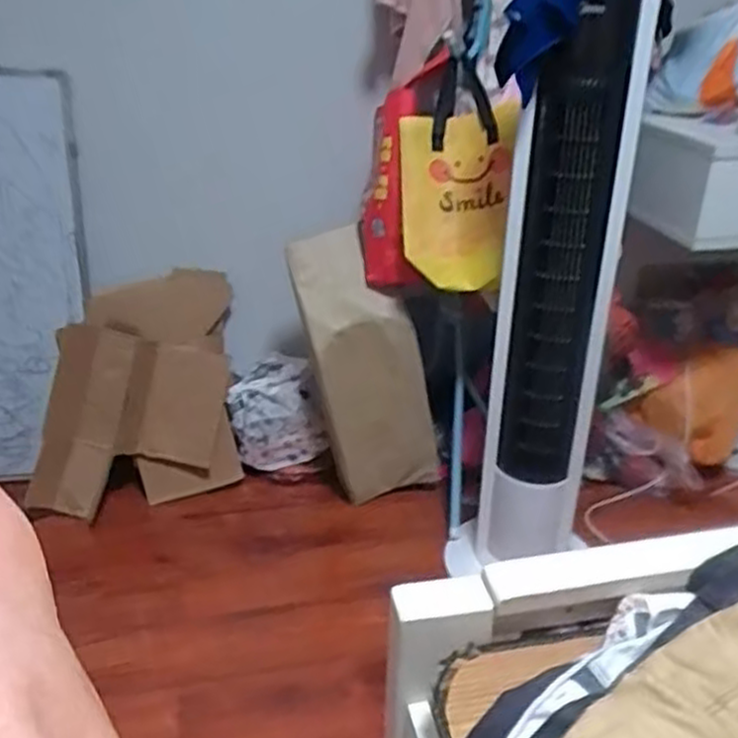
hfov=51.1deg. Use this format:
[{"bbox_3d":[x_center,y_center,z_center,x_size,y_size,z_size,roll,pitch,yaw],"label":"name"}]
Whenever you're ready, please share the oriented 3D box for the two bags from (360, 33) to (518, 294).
[{"bbox_3d":[0.130,-0.333,1.416,0.285,0.355,0.200,11,28,19],"label":"two bags"}]

